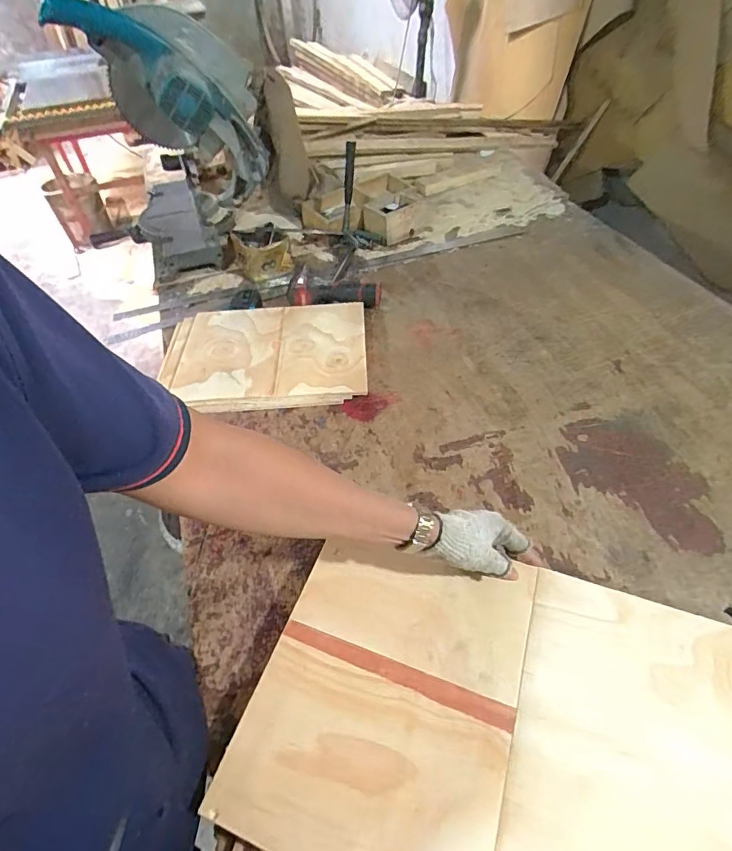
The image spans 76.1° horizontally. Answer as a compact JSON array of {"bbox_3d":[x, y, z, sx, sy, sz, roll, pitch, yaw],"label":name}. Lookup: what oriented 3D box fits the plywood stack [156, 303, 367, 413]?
[{"bbox_3d":[-0.197,-0.134,0.879,0.383,0.026,0.282,-3,49,2],"label":"plywood stack"}]

